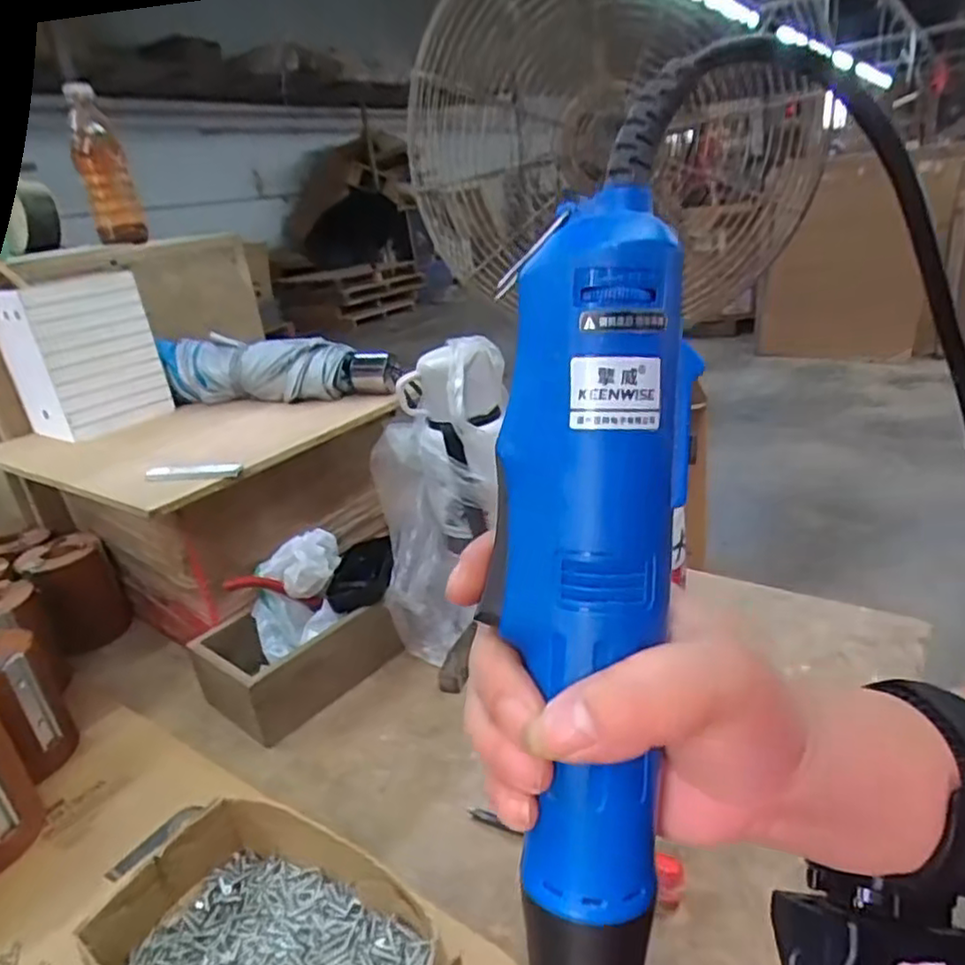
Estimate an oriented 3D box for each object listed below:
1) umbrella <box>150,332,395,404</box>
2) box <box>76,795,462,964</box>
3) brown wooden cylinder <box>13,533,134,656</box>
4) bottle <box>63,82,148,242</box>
[{"bbox_3d":[-0.213,-0.118,0.708,0.277,0.066,0.054,2,25,20],"label":"umbrella"},{"bbox_3d":[-0.100,0.246,0.338,0.191,0.062,0.113,9,28,33],"label":"box"},{"bbox_3d":[-0.421,0.112,0.704,0.081,0.100,0.079,-20,26,-27],"label":"brown wooden cylinder"},{"bbox_3d":[-0.486,-0.406,0.869,0.058,0.182,0.064,-15,25,-18],"label":"bottle"}]

